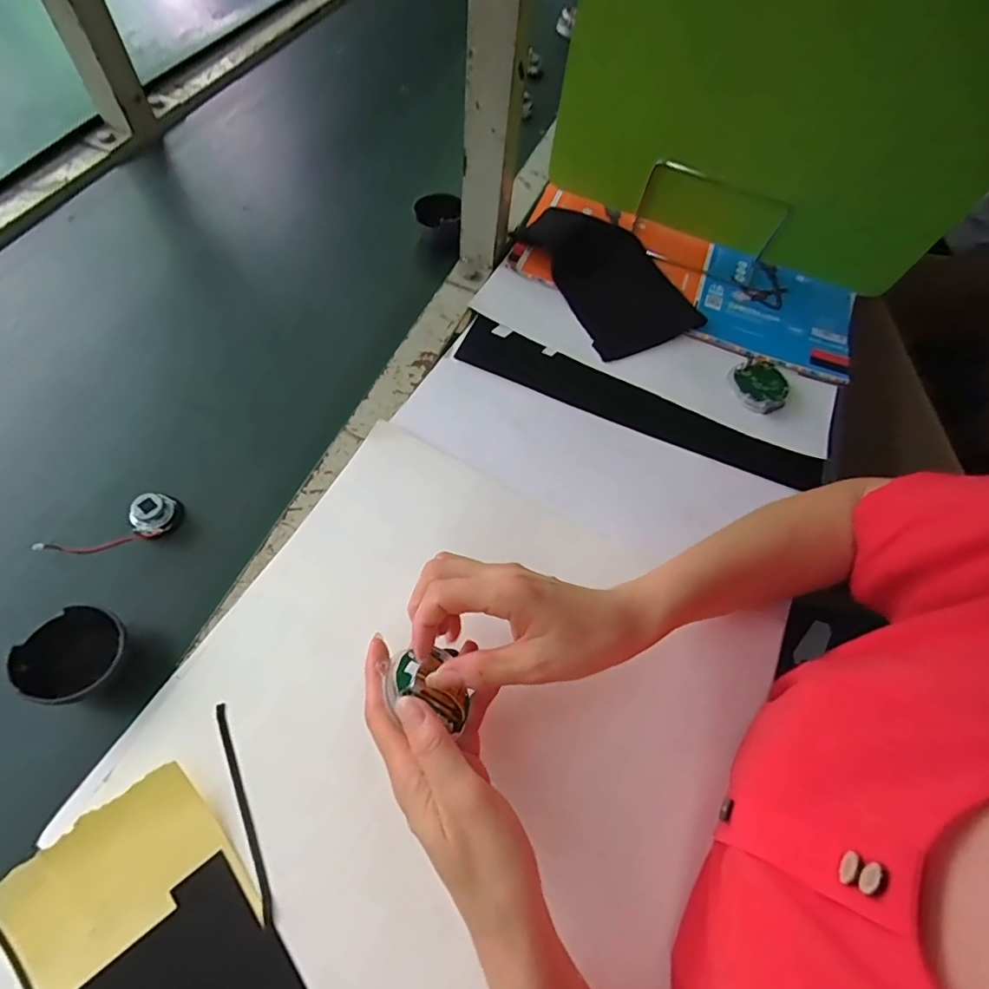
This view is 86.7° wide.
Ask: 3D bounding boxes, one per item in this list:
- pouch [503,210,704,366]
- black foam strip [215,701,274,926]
[{"bbox_3d":[0.122,-0.241,0.551,0.128,0.034,0.203,-23,67,-17],"label":"pouch"},{"bbox_3d":[-0.154,0.190,0.318,0.005,0.005,0.125,-20,67,-16],"label":"black foam strip"}]

